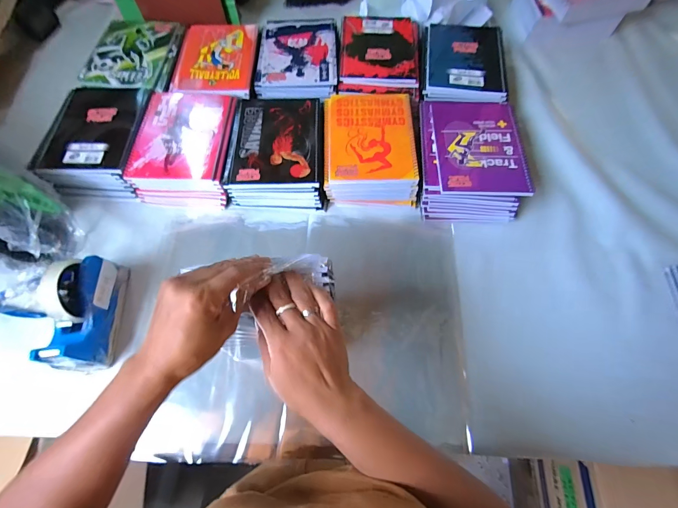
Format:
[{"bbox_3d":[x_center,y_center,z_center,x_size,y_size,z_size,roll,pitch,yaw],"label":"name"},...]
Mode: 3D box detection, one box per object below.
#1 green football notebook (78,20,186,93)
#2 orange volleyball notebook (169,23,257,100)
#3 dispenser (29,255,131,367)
[{"bbox_3d":[-0.419,-0.419,0.676,0.166,0.006,0.202,2,67,3],"label":"green football notebook"},{"bbox_3d":[-0.250,-0.403,0.671,0.156,0.007,0.207,1,67,2],"label":"orange volleyball notebook"},{"bbox_3d":[-0.370,0.080,0.473,0.059,0.107,0.159,-1,67,2],"label":"dispenser"}]

